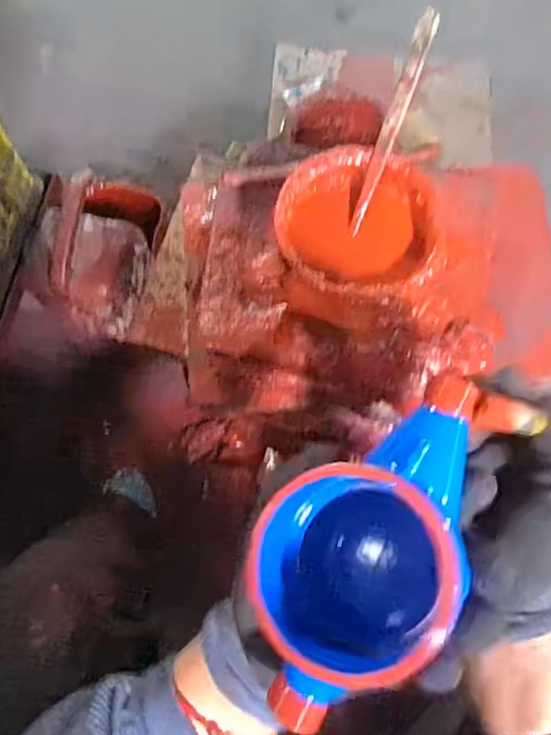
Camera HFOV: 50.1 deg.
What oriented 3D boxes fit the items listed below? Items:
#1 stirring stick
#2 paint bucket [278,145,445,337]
[{"bbox_3d":[0.101,-0.210,0.516,0.016,0.015,0.186,22,110,8],"label":"stirring stick"},{"bbox_3d":[0.074,-0.112,0.531,0.138,0.082,0.148,0,72,1],"label":"paint bucket"}]

